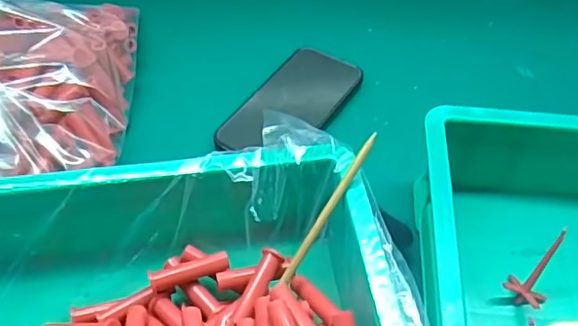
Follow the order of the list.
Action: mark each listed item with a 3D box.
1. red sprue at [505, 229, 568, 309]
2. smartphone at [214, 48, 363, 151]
[{"bbox_3d":[0.173,0.071,0.402,0.027,0.059,0.024,36,18,25],"label":"red sprue"},{"bbox_3d":[0.003,-0.051,0.524,0.068,0.016,0.142,27,55,20],"label":"smartphone"}]

